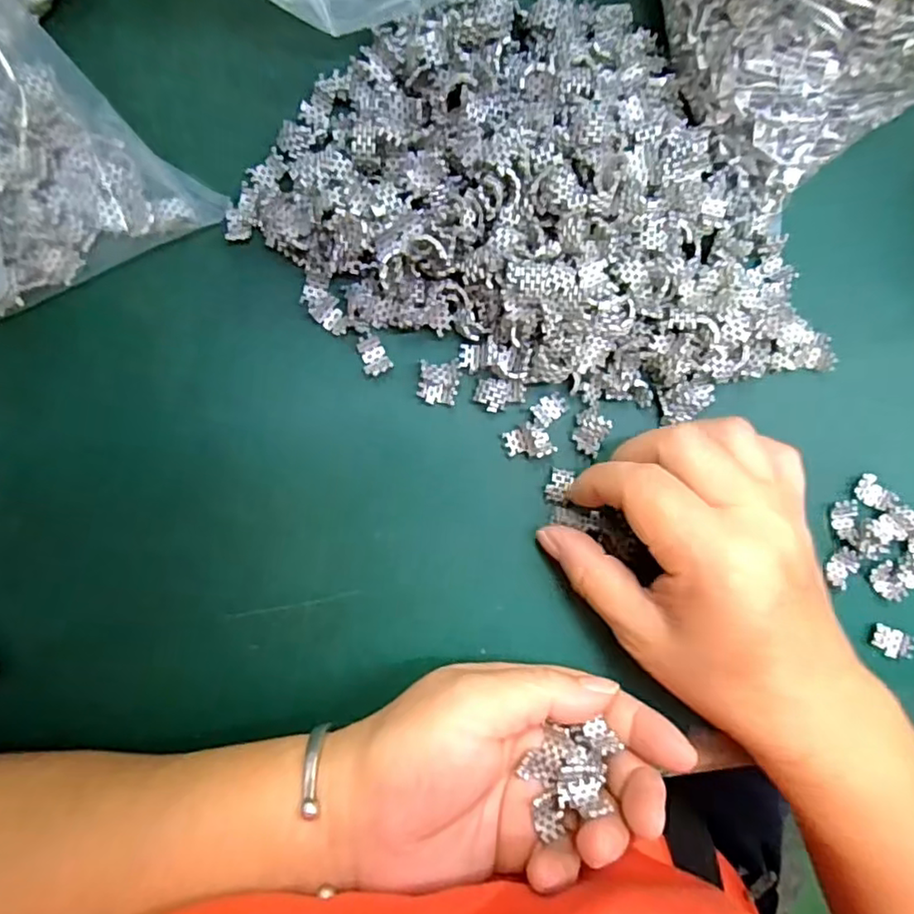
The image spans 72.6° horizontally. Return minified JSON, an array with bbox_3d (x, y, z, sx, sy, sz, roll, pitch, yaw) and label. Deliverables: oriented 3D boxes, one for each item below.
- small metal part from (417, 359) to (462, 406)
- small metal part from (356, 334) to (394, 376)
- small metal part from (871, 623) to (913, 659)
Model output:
[{"bbox_3d":[-0.008,-0.032,0.264,0.017,0.004,0.018,5,88,-4],"label":"small metal part"},{"bbox_3d":[-0.035,-0.043,0.262,0.011,0.004,0.017,-29,91,-5],"label":"small metal part"},{"bbox_3d":[0.193,0.082,0.276,0.017,0.008,0.012,25,86,-3],"label":"small metal part"}]

